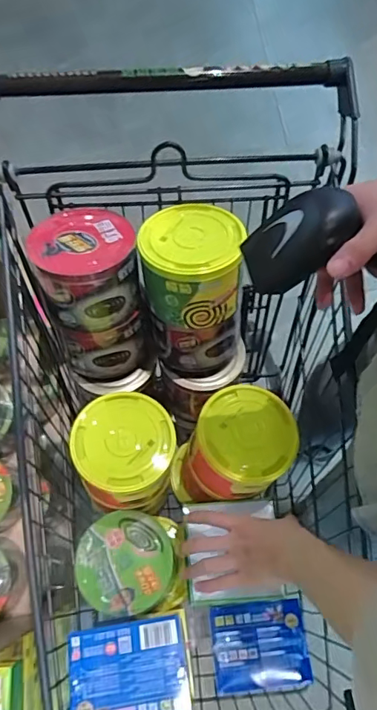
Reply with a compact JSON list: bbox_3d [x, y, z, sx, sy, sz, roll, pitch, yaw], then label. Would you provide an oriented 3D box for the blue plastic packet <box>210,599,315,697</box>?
[{"bbox_3d":[0.104,0.425,0.697,0.135,0.030,0.118,-5,70,-2],"label":"blue plastic packet"}]

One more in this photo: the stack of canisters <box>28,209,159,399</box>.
[{"bbox_3d":[-0.124,-0.061,0.681,0.123,0.252,0.131,-15,41,-6],"label":"stack of canisters"}]

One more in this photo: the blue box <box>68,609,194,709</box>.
[{"bbox_3d":[-0.066,0.362,0.547,0.136,0.024,0.106,-7,71,-3],"label":"blue box"}]

